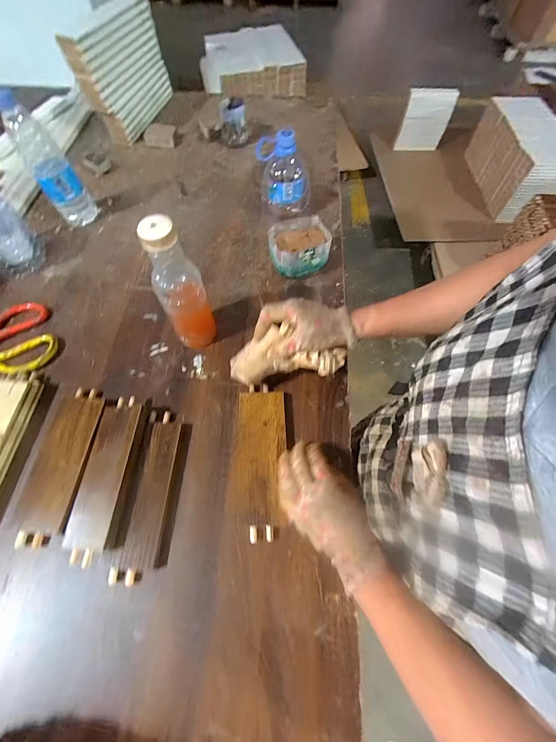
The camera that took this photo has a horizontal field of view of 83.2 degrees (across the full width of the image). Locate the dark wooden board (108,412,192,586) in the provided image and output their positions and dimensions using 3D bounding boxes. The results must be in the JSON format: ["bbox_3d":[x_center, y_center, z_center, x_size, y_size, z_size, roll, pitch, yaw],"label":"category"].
[{"bbox_3d":[-0.158,0.156,0.409,0.057,0.014,0.198,4,63,2],"label":"dark wooden board"}]

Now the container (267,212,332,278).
[{"bbox_3d":[0.035,-0.217,0.567,0.104,0.072,0.080,-19,65,-10],"label":"container"}]

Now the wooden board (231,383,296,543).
[{"bbox_3d":[-0.022,0.115,0.428,0.078,0.020,0.193,4,64,1],"label":"wooden board"}]

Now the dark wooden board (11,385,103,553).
[{"bbox_3d":[-0.292,0.121,0.425,0.067,0.016,0.197,5,63,2],"label":"dark wooden board"}]

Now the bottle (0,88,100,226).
[{"bbox_3d":[-0.406,-0.366,0.563,0.067,0.217,0.058,-31,68,-15],"label":"bottle"}]

